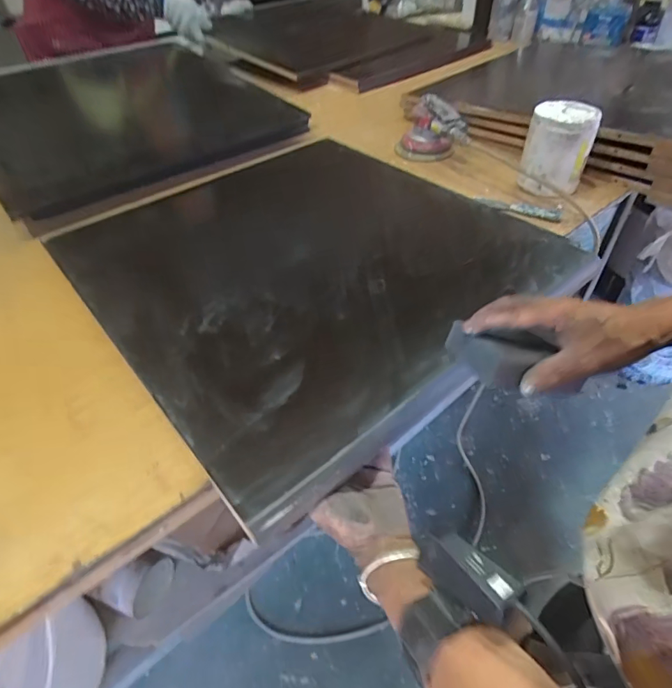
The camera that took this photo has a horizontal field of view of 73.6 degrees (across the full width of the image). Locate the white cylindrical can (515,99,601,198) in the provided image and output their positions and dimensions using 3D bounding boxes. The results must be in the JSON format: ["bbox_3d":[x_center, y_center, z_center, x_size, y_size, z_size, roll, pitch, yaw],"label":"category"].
[{"bbox_3d":[0.359,-0.315,0.737,0.102,0.122,0.113,18,48,19],"label":"white cylindrical can"}]

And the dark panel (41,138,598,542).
[{"bbox_3d":[-0.031,-0.136,0.651,0.584,0.022,0.583,-31,53,-27],"label":"dark panel"}]

